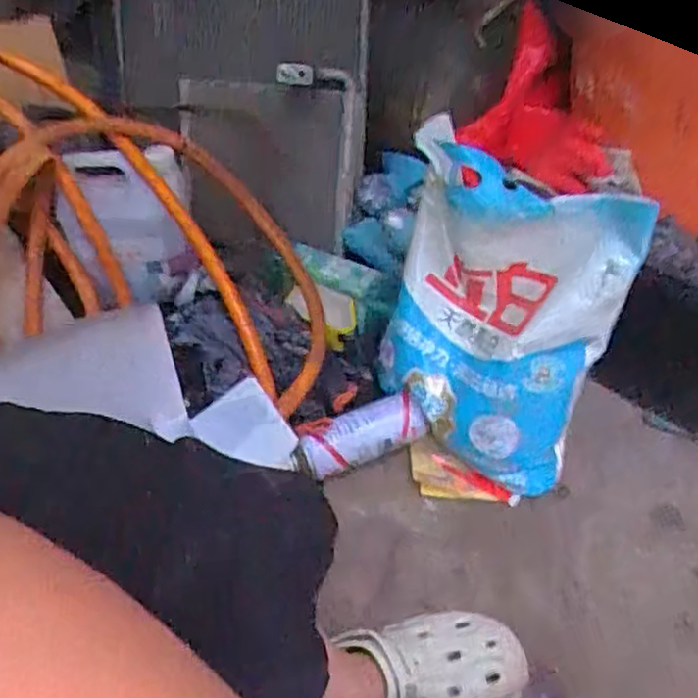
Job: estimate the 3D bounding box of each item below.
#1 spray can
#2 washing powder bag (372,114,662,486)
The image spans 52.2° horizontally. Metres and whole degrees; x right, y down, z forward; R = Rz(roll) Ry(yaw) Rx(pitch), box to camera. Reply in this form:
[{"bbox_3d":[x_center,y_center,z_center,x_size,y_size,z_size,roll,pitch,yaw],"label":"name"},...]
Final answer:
[{"bbox_3d":[0.014,0.102,0.854,0.152,0.058,0.055,-23,46,-3],"label":"spray can"},{"bbox_3d":[0.159,-0.024,0.796,0.253,0.354,0.153,15,43,16],"label":"washing powder bag"}]

